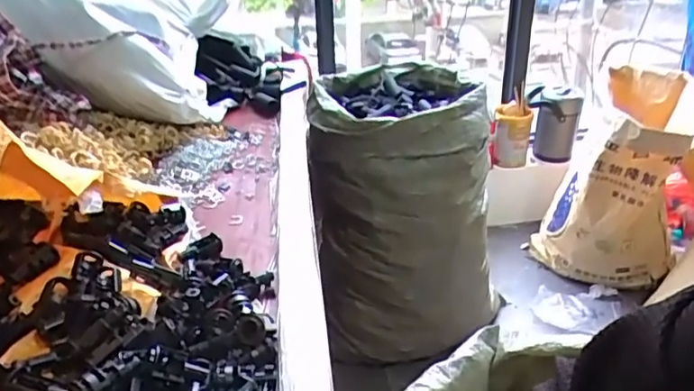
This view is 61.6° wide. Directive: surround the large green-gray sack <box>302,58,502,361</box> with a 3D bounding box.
[{"bbox_3d":[0.102,0.048,1.404,0.384,0.643,0.425,-7,27,-11],"label":"large green-gray sack"}]

